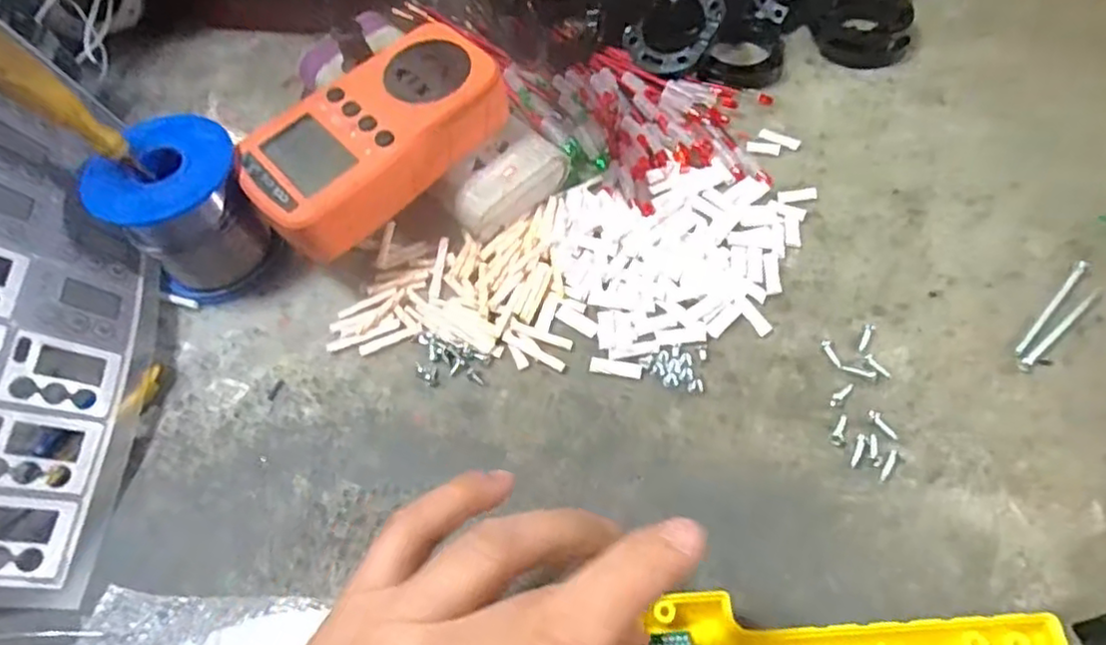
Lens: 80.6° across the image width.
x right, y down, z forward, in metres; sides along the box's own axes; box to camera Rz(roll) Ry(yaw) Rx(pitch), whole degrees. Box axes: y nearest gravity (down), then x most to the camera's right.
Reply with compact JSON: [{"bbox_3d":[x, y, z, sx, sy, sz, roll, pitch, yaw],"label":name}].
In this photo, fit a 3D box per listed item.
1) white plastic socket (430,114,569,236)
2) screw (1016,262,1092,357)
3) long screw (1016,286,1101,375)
[{"bbox_3d":[-0.025,-0.073,0.336,0.063,0.025,0.037,-39,64,-19],"label":"white plastic socket"},{"bbox_3d":[0.225,-0.007,0.294,0.065,0.006,0.006,-40,64,-19],"label":"screw"},{"bbox_3d":[0.227,0.002,0.289,0.064,0.004,0.005,-35,63,-16],"label":"long screw"}]

